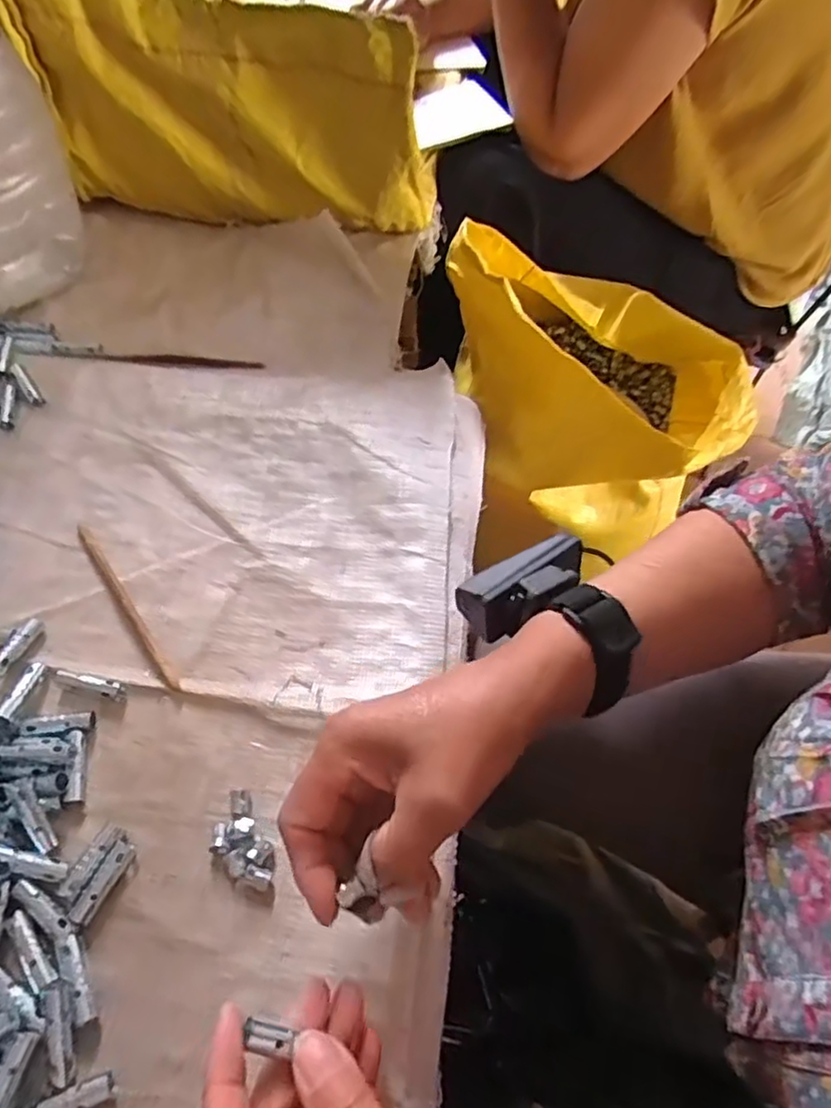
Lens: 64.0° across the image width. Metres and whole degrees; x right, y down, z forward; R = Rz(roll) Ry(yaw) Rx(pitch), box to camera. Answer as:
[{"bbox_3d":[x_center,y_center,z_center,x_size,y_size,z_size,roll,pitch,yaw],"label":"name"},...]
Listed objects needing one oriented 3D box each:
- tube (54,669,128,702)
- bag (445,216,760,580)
[{"bbox_3d":[-0.194,0.077,0.395,0.044,0.008,0.011,12,59,3],"label":"tube"},{"bbox_3d":[0.173,-0.174,0.641,0.279,0.204,0.292,-32,66,-21],"label":"bag"}]

